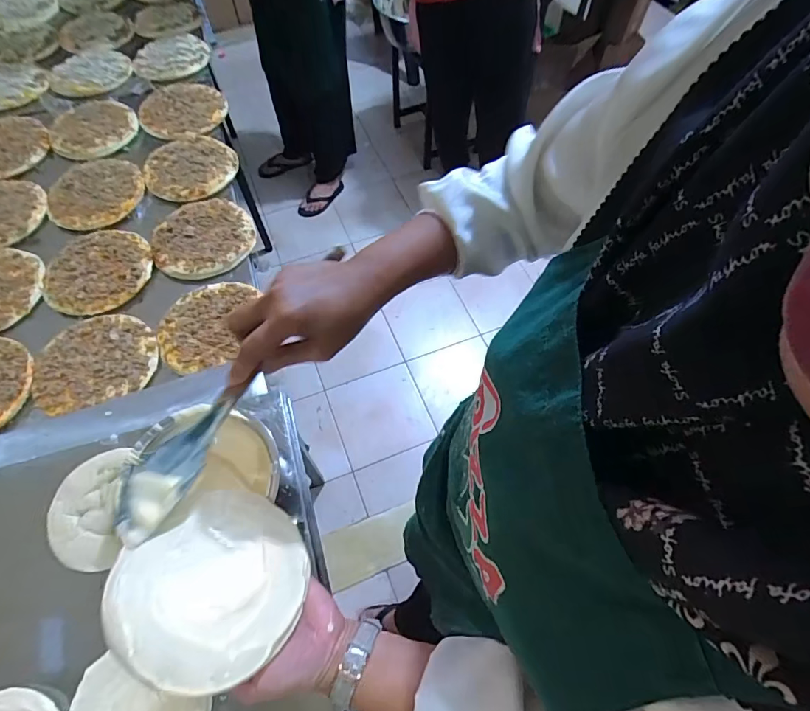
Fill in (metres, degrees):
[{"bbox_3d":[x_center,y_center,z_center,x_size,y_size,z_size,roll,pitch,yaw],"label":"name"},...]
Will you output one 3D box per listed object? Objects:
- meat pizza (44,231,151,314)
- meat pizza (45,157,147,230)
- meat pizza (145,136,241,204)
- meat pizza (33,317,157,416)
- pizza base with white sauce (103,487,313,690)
[{"bbox_3d":[-0.618,-0.176,0.885,0.202,0.018,0.201,0,63,-1],"label":"meat pizza"},{"bbox_3d":[-0.706,-0.372,0.994,0.211,0.021,0.192,-1,63,-2],"label":"meat pizza"},{"bbox_3d":[-0.498,-0.439,1.031,0.212,0.028,0.199,0,63,-1],"label":"meat pizza"},{"bbox_3d":[-0.555,0.004,0.788,0.207,0.011,0.184,-19,65,-10],"label":"meat pizza"},{"bbox_3d":[-0.149,0.182,0.359,0.132,0.021,0.149,39,42,18],"label":"pizza base with white sauce"}]

